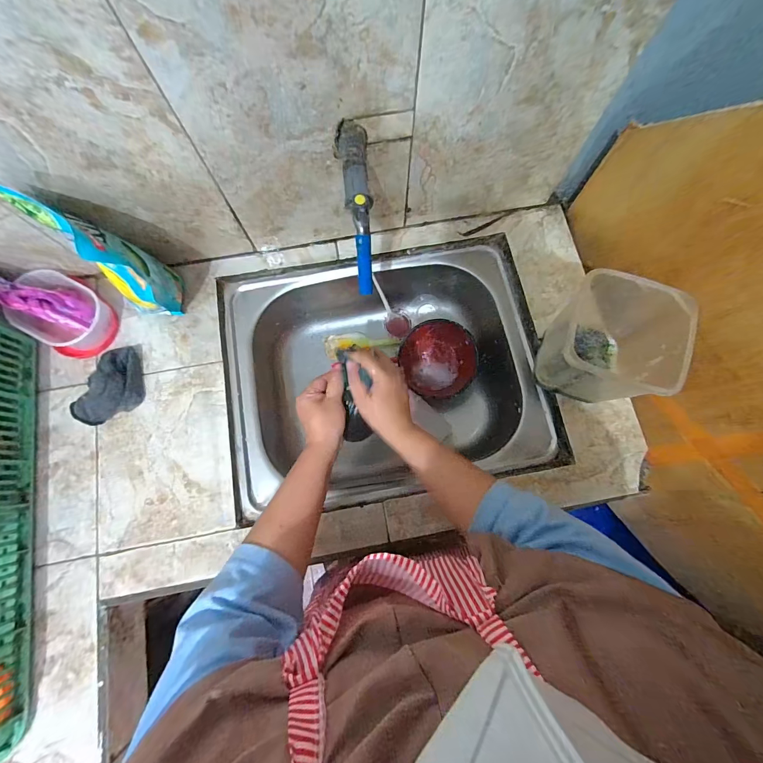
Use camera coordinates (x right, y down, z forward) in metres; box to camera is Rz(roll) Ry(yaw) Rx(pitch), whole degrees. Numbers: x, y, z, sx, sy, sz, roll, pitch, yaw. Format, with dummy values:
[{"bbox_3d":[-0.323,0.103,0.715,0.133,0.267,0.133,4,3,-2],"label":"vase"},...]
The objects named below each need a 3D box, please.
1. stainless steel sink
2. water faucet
[{"bbox_3d":[0.001,-0.011,0.631,0.483,0.140,0.377,-10,78,-2],"label":"stainless steel sink"},{"bbox_3d":[-0.027,-0.203,0.411,0.035,0.073,0.183,-7,91,-1],"label":"water faucet"}]

